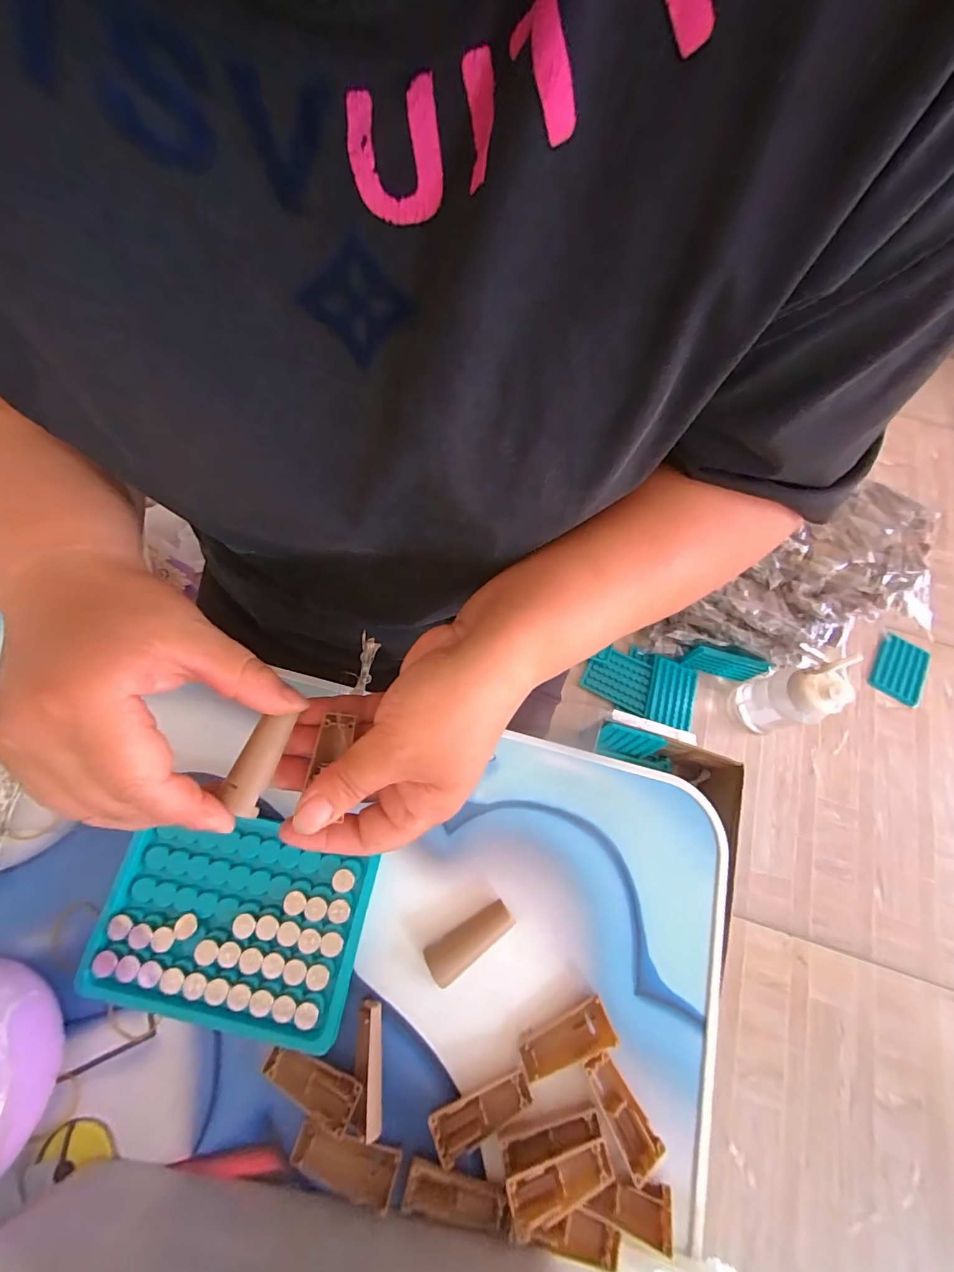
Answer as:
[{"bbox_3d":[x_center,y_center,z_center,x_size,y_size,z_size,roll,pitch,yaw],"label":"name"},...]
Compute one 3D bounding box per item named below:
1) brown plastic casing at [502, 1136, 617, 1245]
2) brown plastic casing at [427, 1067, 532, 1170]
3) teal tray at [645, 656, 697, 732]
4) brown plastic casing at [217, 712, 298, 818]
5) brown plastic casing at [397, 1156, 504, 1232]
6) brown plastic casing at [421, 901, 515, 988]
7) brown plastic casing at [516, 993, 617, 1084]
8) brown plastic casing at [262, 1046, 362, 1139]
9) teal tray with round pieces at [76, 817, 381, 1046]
[{"bbox_3d":[0.038,0.249,0.205,0.049,0.006,0.019,-11,71,-16],"label":"brown plastic casing"},{"bbox_3d":[0.002,0.232,0.220,0.049,0.004,0.019,-21,56,-12],"label":"brown plastic casing"},{"bbox_3d":[0.361,0.107,0.843,0.086,0.015,0.119,18,70,4],"label":"teal tray"},{"bbox_3d":[-0.099,0.057,0.202,0.016,0.008,0.043,13,70,5],"label":"brown plastic casing"},{"bbox_3d":[-0.011,0.260,0.209,0.045,0.004,0.020,14,70,2],"label":"brown plastic casing"},{"bbox_3d":[-0.004,0.164,0.244,0.049,0.008,0.018,-34,75,-14],"label":"brown plastic casing"},{"bbox_3d":[0.045,0.207,0.231,0.048,0.013,0.018,-23,73,-10],"label":"brown plastic casing"},{"bbox_3d":[-0.082,0.219,0.219,0.048,0.004,0.021,19,70,4],"label":"brown plastic casing"},{"bbox_3d":[-0.127,0.149,0.235,0.130,0.013,0.091,9,70,1],"label":"teal tray with round pieces"}]

